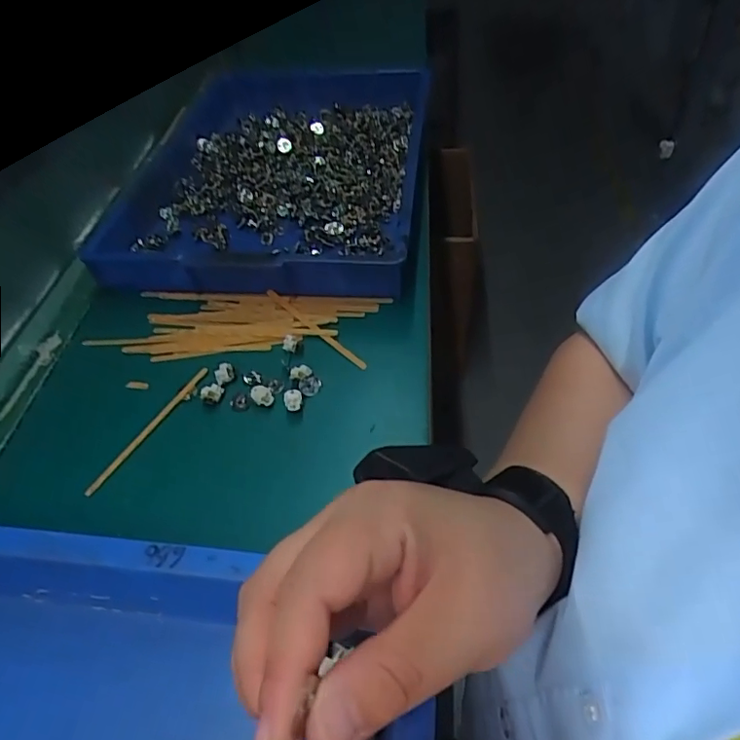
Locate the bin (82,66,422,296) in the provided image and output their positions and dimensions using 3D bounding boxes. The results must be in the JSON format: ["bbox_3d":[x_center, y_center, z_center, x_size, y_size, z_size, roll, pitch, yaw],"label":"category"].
[{"bbox_3d":[-0.100,-0.240,0.627,0.310,0.055,0.467,2,47,8],"label":"bin"}]

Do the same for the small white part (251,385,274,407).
[{"bbox_3d":[-0.078,0.019,0.405,0.014,0.013,0.013,-3,46,3],"label":"small white part"}]

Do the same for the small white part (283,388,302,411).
[{"bbox_3d":[-0.054,0.023,0.399,0.013,0.014,0.012,-12,47,-6],"label":"small white part"}]

